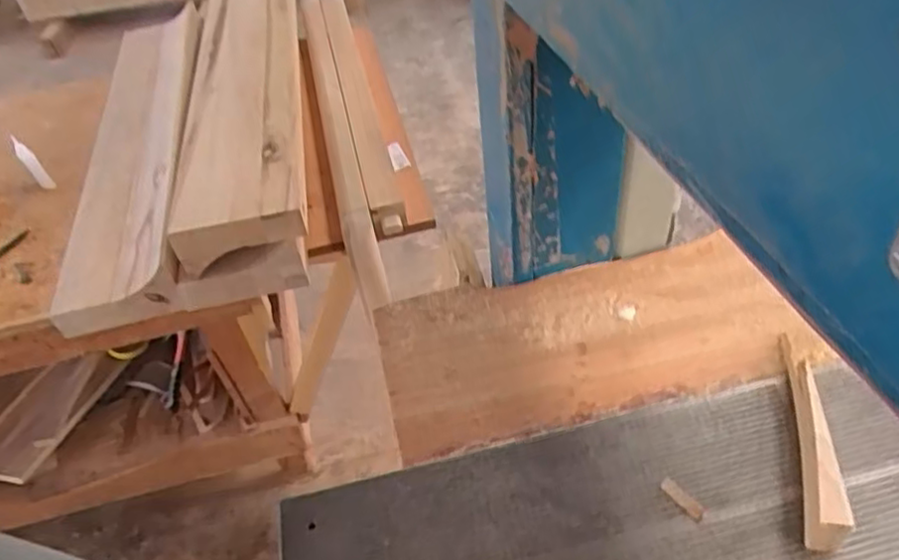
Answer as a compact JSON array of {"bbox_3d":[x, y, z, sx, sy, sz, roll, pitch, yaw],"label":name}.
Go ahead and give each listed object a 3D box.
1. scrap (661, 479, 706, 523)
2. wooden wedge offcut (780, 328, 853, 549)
[{"bbox_3d":[0.184,0.173,0.533,0.012,0.004,0.039,-31,50,-23],"label":"scrap"},{"bbox_3d":[0.293,0.115,0.553,0.026,0.044,0.195,5,46,11],"label":"wooden wedge offcut"}]

